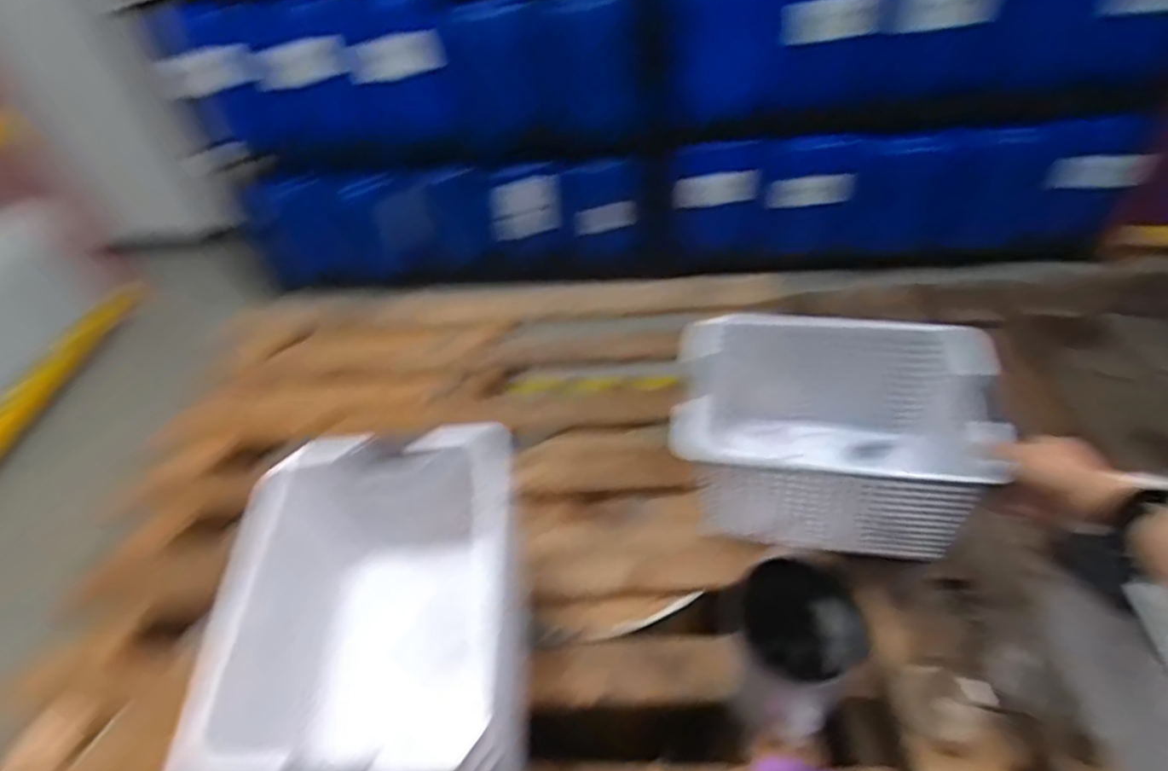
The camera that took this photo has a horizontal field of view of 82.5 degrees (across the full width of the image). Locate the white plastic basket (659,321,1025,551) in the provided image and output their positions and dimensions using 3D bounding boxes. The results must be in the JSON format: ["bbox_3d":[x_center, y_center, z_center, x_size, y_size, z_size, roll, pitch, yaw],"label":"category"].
[{"bbox_3d":[0.320,0.066,0.923,0.364,0.217,0.259,7,48,14],"label":"white plastic basket"}]

